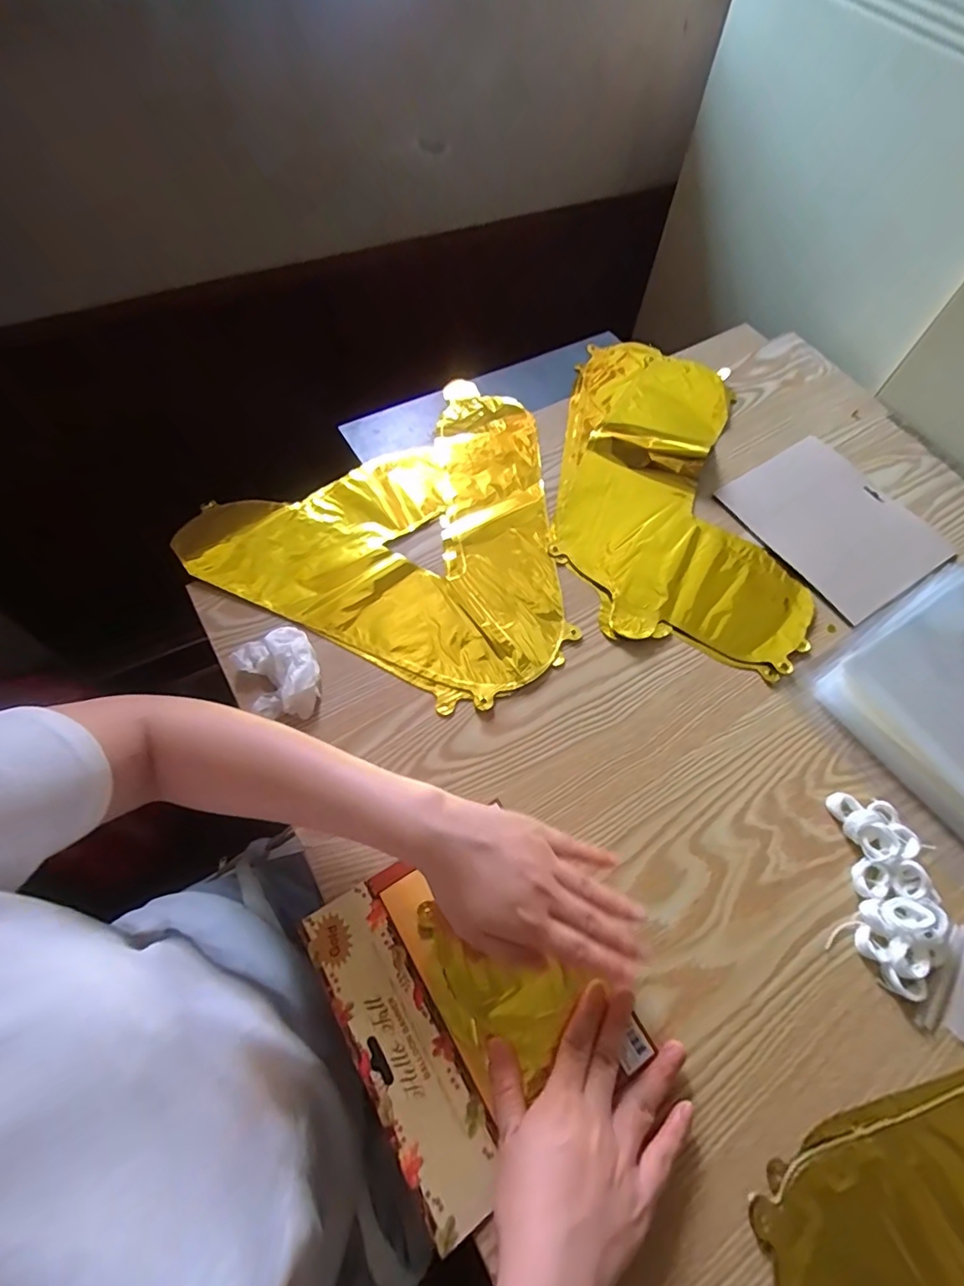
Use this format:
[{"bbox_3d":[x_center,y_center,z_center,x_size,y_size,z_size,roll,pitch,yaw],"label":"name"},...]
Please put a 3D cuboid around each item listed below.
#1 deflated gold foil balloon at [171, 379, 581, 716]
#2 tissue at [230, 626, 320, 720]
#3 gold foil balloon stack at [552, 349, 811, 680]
[{"bbox_3d":[-0.048,-0.136,0.549,0.353,0.008,0.359,30,64,12],"label":"deflated gold foil balloon"},{"bbox_3d":[-0.163,0.025,0.444,0.059,0.028,0.078,-24,66,-15],"label":"tissue"},{"bbox_3d":[0.202,-0.177,0.581,0.232,0.021,0.416,8,62,0],"label":"gold foil balloon stack"}]

